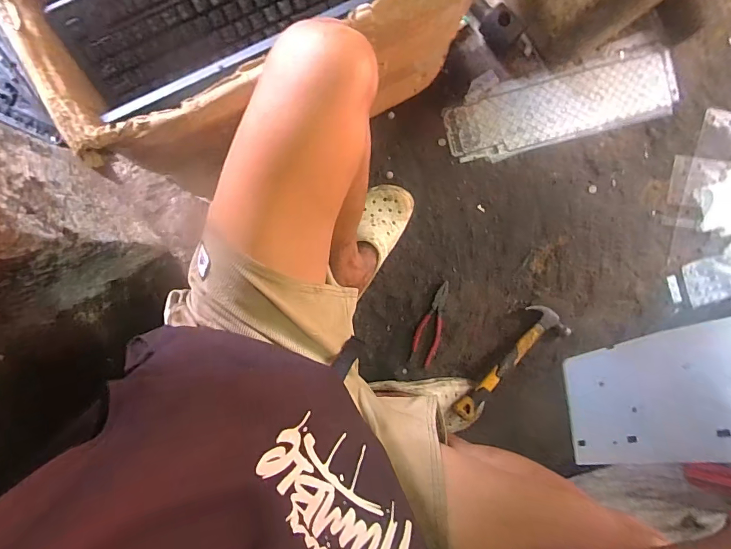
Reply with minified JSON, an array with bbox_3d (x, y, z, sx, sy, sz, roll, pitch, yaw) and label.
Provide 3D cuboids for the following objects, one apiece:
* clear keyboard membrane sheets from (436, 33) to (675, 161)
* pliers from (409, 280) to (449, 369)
[{"bbox_3d":[0.381,-0.341,0.821,0.455,0.016,0.155,-13,92,8],"label":"clear keyboard membrane sheets"},{"bbox_3d":[0.138,0.099,0.829,0.051,0.016,0.168,23,91,-2],"label":"pliers"}]

